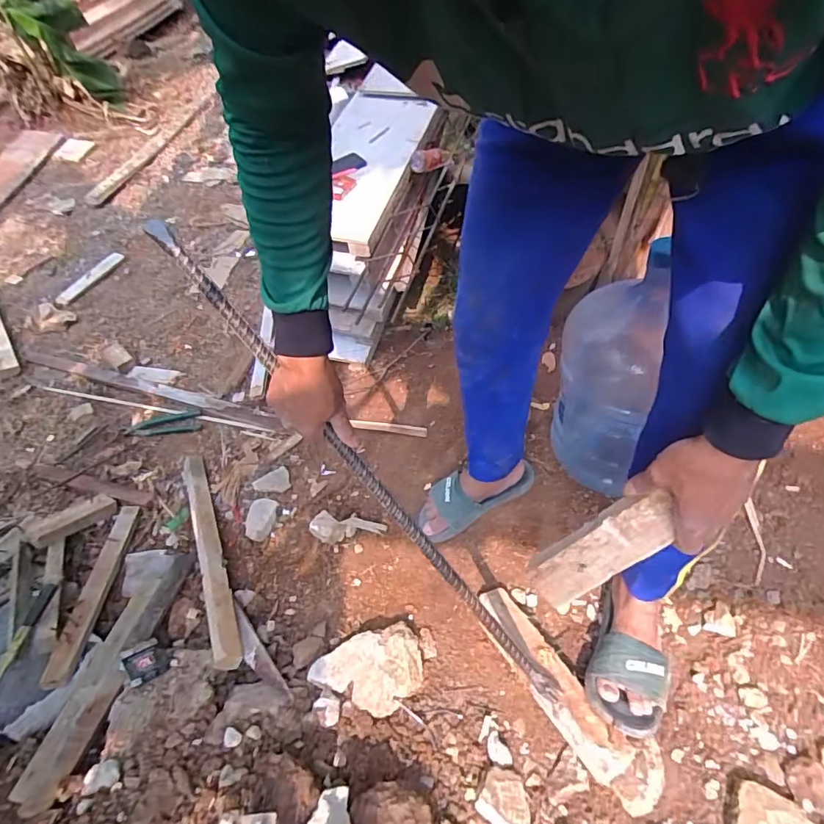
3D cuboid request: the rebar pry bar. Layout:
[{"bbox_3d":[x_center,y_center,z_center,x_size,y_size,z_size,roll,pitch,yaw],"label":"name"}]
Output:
[{"bbox_3d":[-0.042,0.098,0.631,0.027,0.028,0.807,-45,104,-29],"label":"rebar pry bar"}]

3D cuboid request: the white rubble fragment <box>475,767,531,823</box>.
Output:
[{"bbox_3d":[0.131,0.528,0.660,0.084,0.044,0.071,25,56,21],"label":"white rubble fragment"}]

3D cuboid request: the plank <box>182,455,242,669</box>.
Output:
[{"bbox_3d":[-0.456,0.284,1.085,0.051,0.050,0.614,-23,40,-15],"label":"plank"}]

